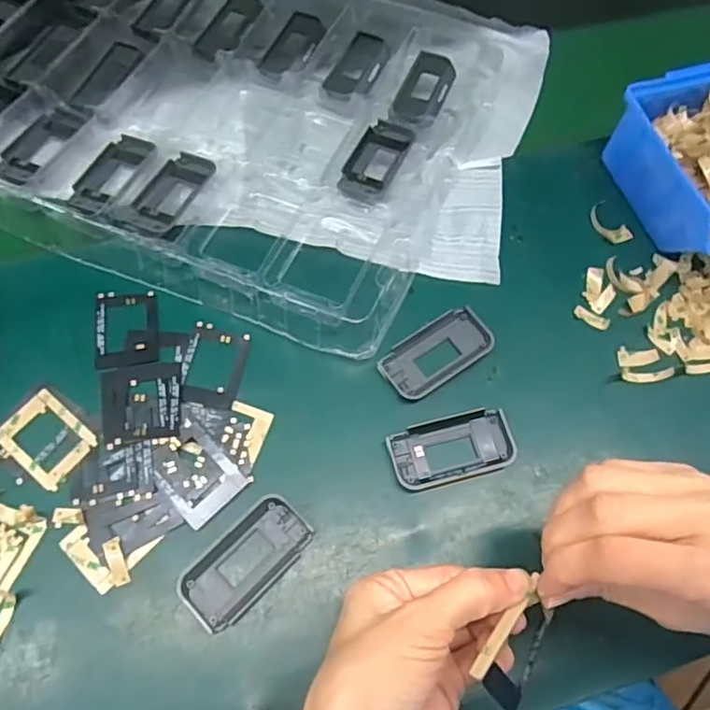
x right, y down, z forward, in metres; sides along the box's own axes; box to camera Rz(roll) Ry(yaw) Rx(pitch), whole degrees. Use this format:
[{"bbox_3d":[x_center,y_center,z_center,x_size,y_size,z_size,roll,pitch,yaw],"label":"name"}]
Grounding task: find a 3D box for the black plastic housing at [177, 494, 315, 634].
[{"bbox_3d":[-0.062,0.115,0.336,0.040,0.009,0.076,43,69,15],"label":"black plastic housing"}]

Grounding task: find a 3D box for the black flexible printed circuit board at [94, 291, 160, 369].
[{"bbox_3d":[-0.151,-0.018,0.394,0.040,0.004,0.056,-7,65,-7],"label":"black flexible printed circuit board"}]

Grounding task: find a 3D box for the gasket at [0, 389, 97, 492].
[{"bbox_3d":[-0.187,0.051,0.362,0.053,0.004,0.040,37,68,13],"label":"gasket"}]

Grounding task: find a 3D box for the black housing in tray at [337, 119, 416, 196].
[{"bbox_3d":[0.015,-0.146,0.449,0.035,0.009,0.074,26,66,8],"label":"black housing in tray"}]

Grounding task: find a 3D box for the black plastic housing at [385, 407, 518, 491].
[{"bbox_3d":[0.060,0.058,0.368,0.075,0.010,0.040,-12,66,-9],"label":"black plastic housing"}]

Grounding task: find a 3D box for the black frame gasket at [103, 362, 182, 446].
[{"bbox_3d":[-0.133,0.028,0.370,0.049,0.004,0.050,-5,65,-6],"label":"black frame gasket"}]

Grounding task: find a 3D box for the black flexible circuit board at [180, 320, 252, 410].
[{"bbox_3d":[-0.092,0.006,0.385,0.039,0.004,0.057,10,64,1],"label":"black flexible circuit board"}]

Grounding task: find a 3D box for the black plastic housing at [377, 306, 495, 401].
[{"bbox_3d":[0.054,-0.002,0.393,0.077,0.006,0.039,-31,70,-17],"label":"black plastic housing"}]

